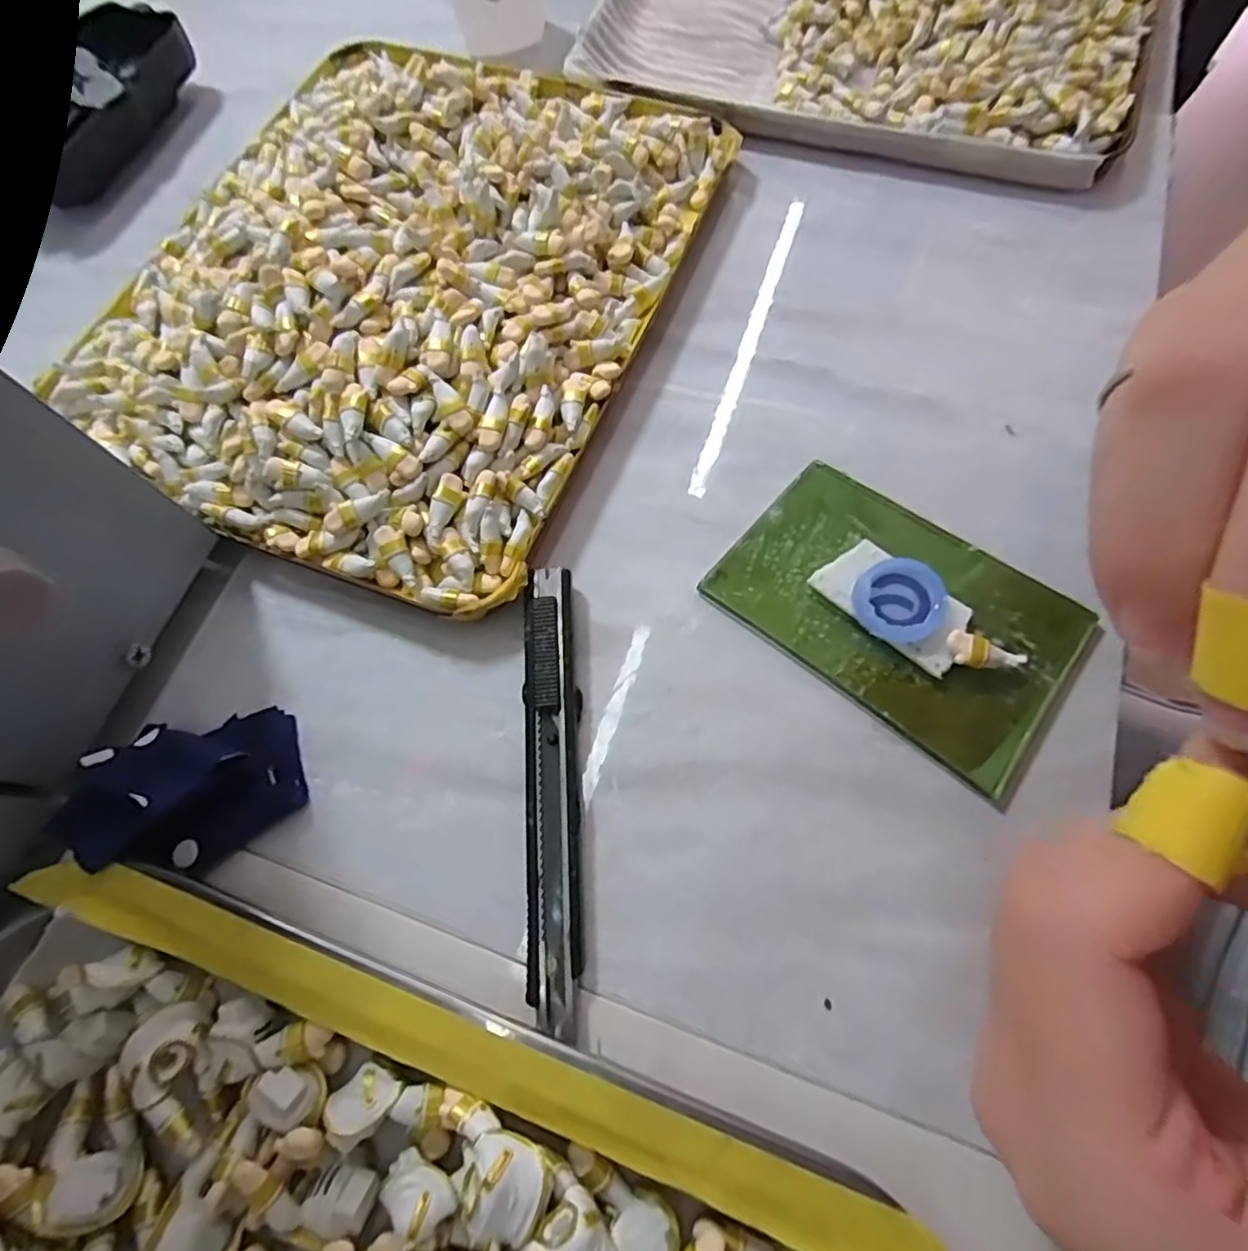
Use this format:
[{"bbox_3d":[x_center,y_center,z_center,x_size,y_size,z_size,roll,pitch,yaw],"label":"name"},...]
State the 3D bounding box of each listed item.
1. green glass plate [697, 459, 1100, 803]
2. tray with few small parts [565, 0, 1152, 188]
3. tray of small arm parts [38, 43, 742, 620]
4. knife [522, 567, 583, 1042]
[{"bbox_3d":[0.085,-0.006,0.198,0.103,0.010,0.066,36,78,13],"label":"green glass plate"},{"bbox_3d":[0.121,-0.316,0.304,0.236,0.034,0.241,16,70,8],"label":"tray with few small parts"},{"bbox_3d":[-0.084,-0.138,0.241,0.190,0.037,0.238,20,72,10],"label":"tray of small arm parts"},{"bbox_3d":[-0.021,0.044,0.185,0.015,0.012,0.128,-4,70,1],"label":"knife"}]

